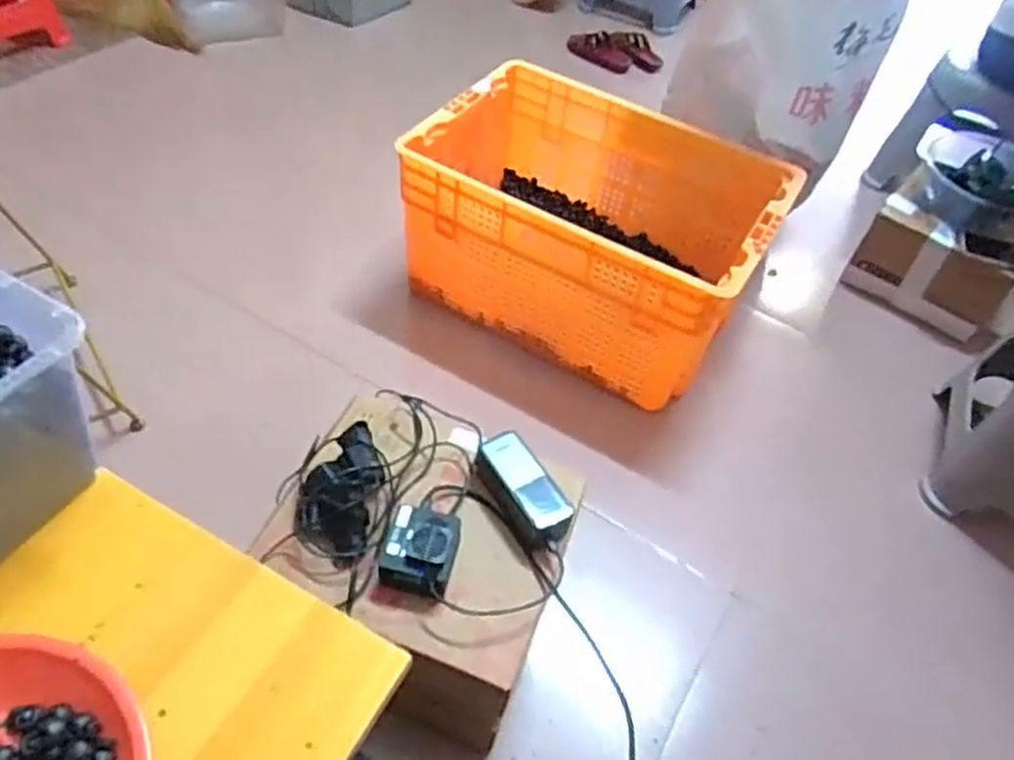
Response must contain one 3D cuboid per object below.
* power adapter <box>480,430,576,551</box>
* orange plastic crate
[{"bbox_3d":[0.018,0.124,0.848,0.061,0.045,0.138,-25,56,-25],"label":"power adapter"},{"bbox_3d":[0.139,-0.265,1.314,0.589,0.297,0.400,27,51,16],"label":"orange plastic crate"}]

